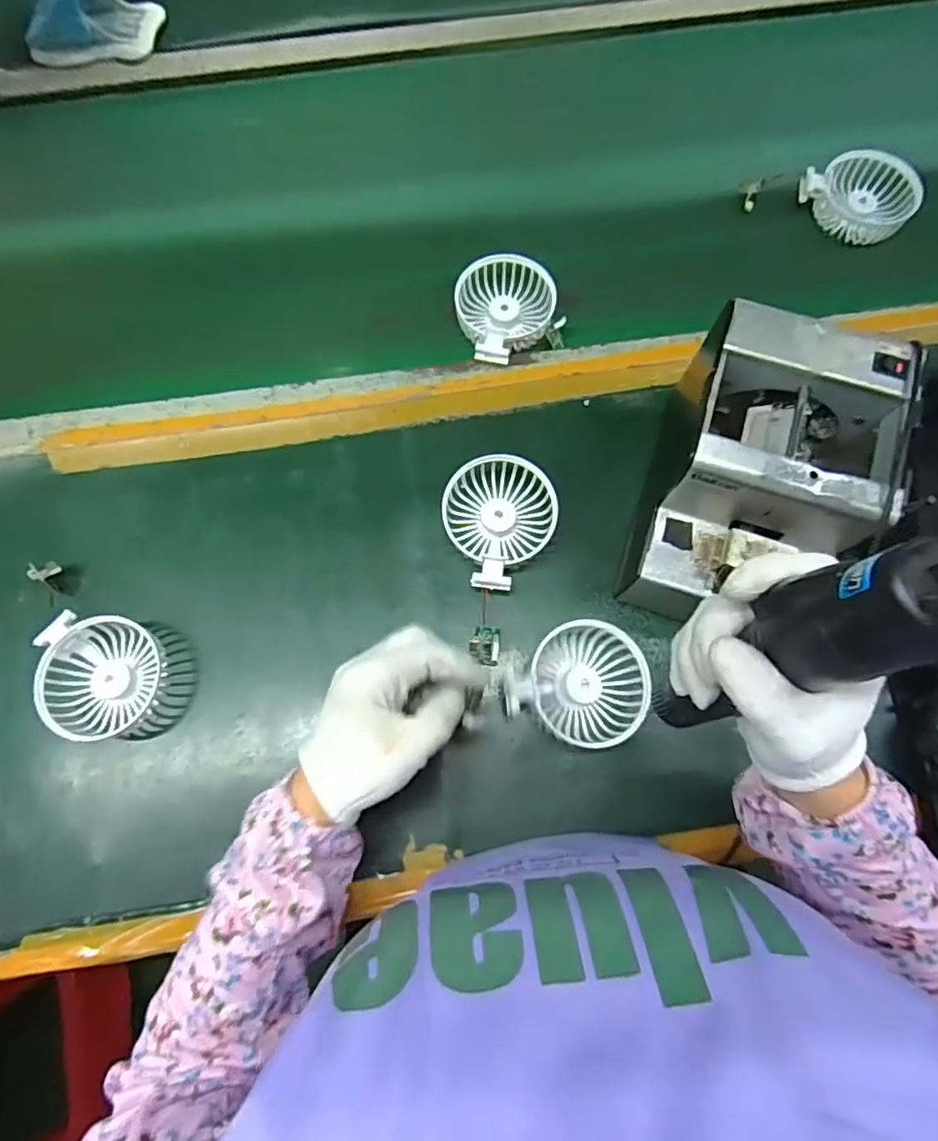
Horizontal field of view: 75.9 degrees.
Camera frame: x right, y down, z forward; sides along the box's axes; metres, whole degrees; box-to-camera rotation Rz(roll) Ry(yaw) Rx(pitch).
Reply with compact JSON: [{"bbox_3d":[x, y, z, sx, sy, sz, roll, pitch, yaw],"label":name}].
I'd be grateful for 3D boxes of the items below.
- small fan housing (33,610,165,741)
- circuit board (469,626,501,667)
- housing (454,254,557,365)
[{"bbox_3d":[-0.279,0.081,0.458,0.079,0.033,0.089,0,75,0],"label":"small fan housing"},{"bbox_3d":[0.012,0.059,0.466,0.023,0.022,0.027,6,75,1],"label":"circuit board"},{"bbox_3d":[0.033,-0.236,0.541,0.088,0.023,0.099,-24,76,-7],"label":"housing"}]

